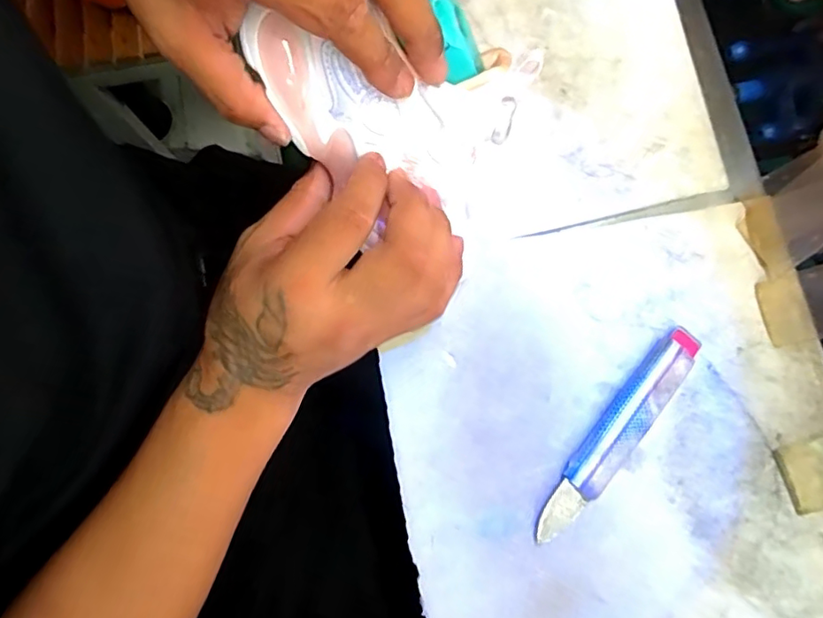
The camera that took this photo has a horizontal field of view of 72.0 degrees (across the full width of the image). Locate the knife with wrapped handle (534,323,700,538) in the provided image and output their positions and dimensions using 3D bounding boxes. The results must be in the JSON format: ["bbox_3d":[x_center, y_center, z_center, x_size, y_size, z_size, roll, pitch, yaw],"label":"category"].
[{"bbox_3d":[0.133,0.082,0.367,0.029,0.014,0.160,36,80,7],"label":"knife with wrapped handle"}]

